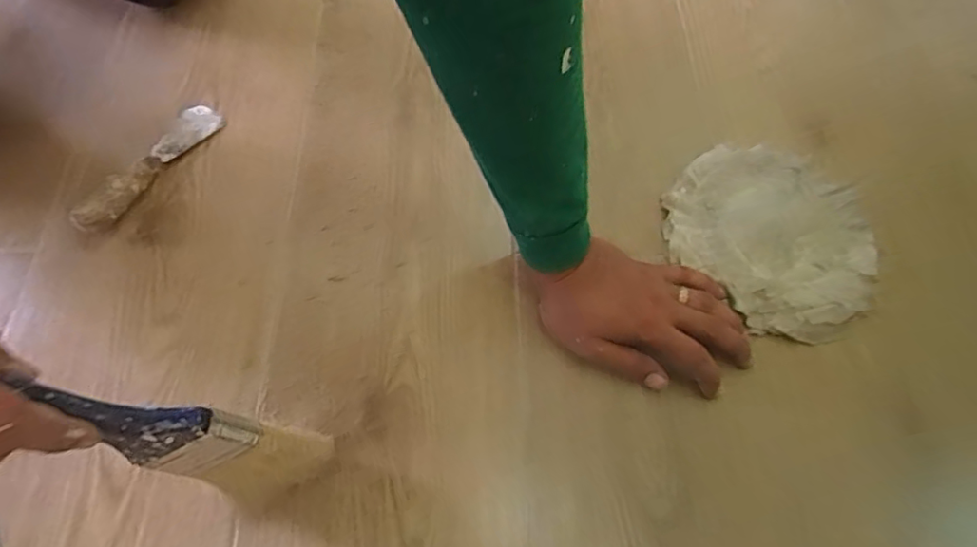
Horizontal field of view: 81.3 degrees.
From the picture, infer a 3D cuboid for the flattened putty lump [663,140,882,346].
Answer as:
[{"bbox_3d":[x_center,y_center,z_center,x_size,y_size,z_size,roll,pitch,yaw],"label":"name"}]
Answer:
[{"bbox_3d":[0.252,-0.039,0.502,0.163,0.026,0.182,-40,71,-19],"label":"flattened putty lump"}]

